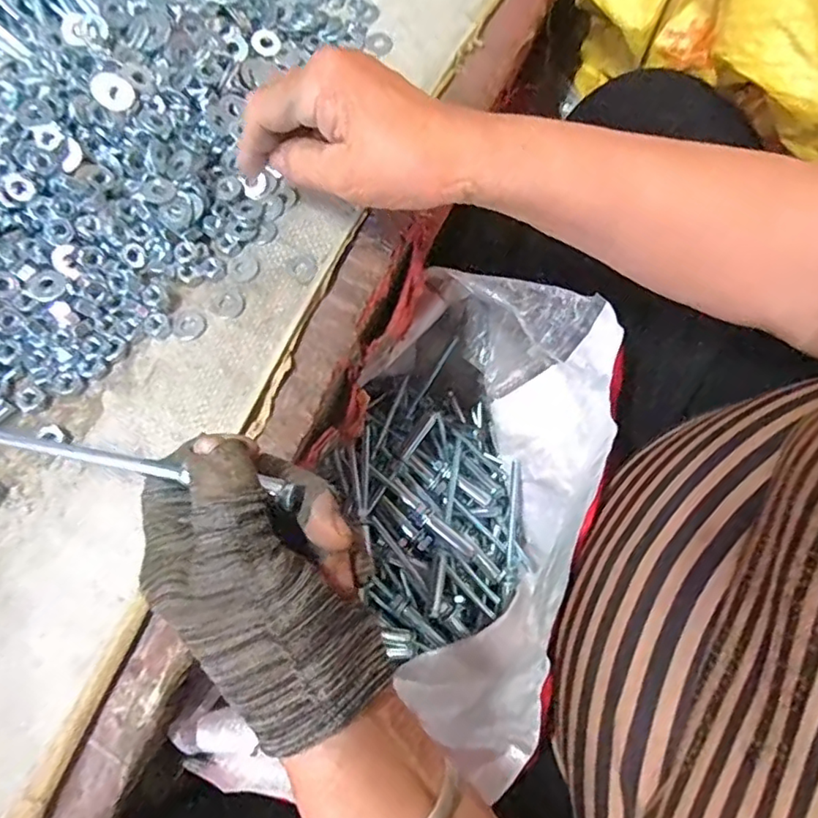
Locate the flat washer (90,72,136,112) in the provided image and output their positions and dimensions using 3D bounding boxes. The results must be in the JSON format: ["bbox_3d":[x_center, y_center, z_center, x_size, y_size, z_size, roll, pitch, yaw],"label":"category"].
[{"bbox_3d":[-0.175,-0.187,0.346,0.025,0.004,0.020,30,85,-13],"label":"flat washer"}]

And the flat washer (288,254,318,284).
[{"bbox_3d":[-0.064,-0.085,0.351,0.017,0.004,0.018,1,71,-2],"label":"flat washer"}]

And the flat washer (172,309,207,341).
[{"bbox_3d":[-0.126,-0.049,0.335,0.019,0.004,0.017,-28,75,-11],"label":"flat washer"}]

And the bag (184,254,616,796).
[{"bbox_3d":[0.038,0.059,0.445,0.188,0.171,0.270,23,72,5],"label":"bag"}]

